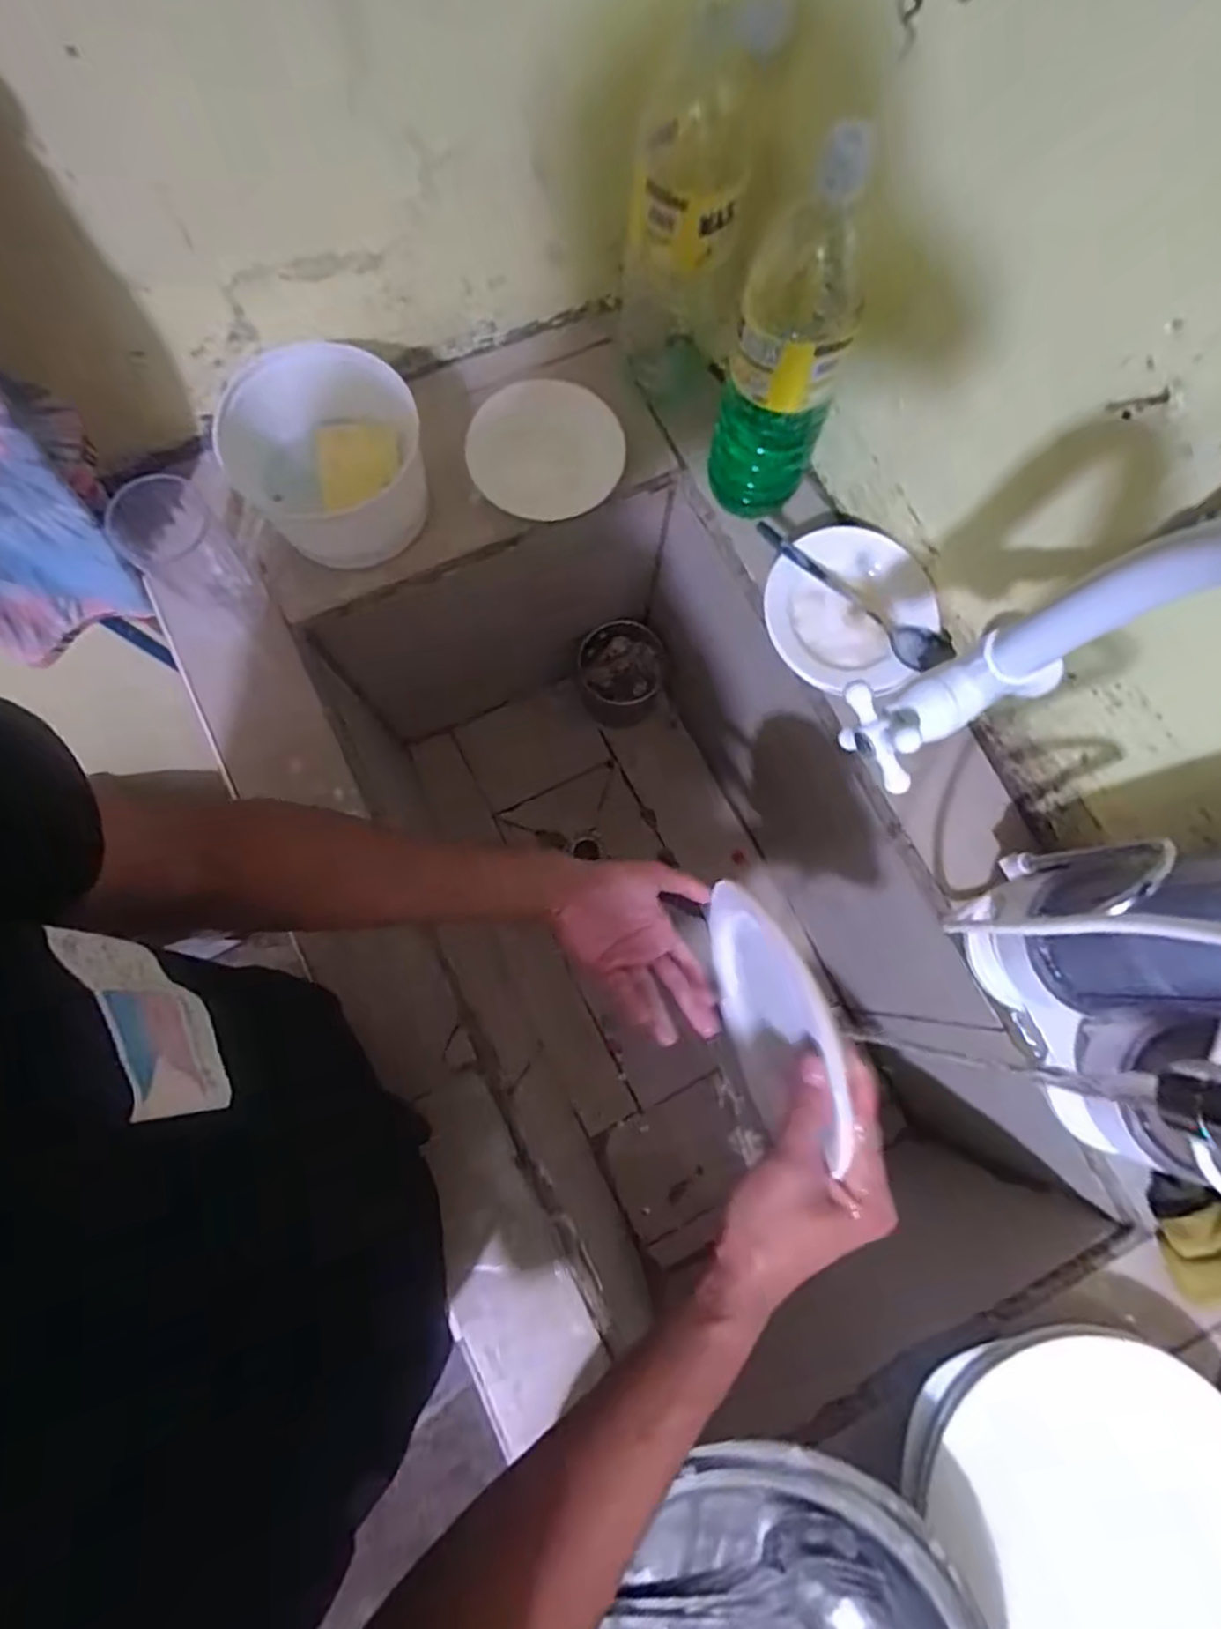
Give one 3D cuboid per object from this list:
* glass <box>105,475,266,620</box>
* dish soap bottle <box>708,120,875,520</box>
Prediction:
[{"bbox_3d":[-0.351,-0.217,0.594,0.067,0.132,0.073,0,78,-1],"label":"glass"},{"bbox_3d":[0.138,-0.357,0.546,0.080,0.273,0.090,12,78,1],"label":"dish soap bottle"}]

